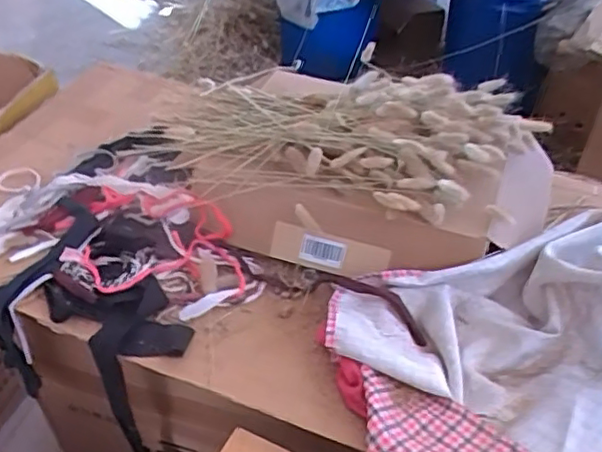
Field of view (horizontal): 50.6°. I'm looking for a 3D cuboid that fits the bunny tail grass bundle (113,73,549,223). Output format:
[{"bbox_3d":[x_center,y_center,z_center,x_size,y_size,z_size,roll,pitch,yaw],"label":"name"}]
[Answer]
[{"bbox_3d":[0.024,-0.100,0.739,0.447,0.104,0.201,6,42,6],"label":"bunny tail grass bundle"}]

